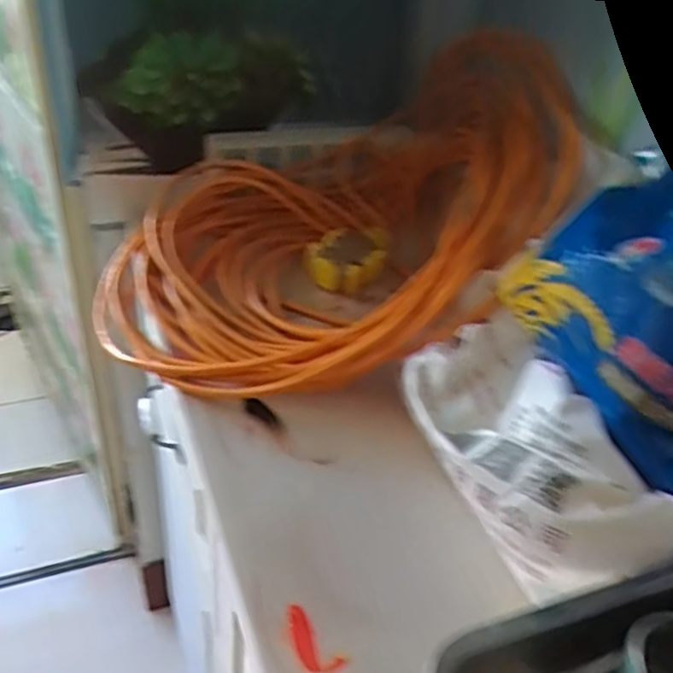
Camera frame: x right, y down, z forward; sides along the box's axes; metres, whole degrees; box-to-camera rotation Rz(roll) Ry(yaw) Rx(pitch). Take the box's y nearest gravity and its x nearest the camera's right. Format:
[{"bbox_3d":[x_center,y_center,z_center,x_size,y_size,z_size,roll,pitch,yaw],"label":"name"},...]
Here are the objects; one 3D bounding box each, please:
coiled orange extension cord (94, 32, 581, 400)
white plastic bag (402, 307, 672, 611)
[{"bbox_3d":[0.013,-0.118,0.662,0.431,0.212,0.333,-17,45,-27],"label":"coiled orange extension cord"},{"bbox_3d":[0.137,0.076,0.481,0.111,0.085,0.224,-11,43,-21],"label":"white plastic bag"}]

